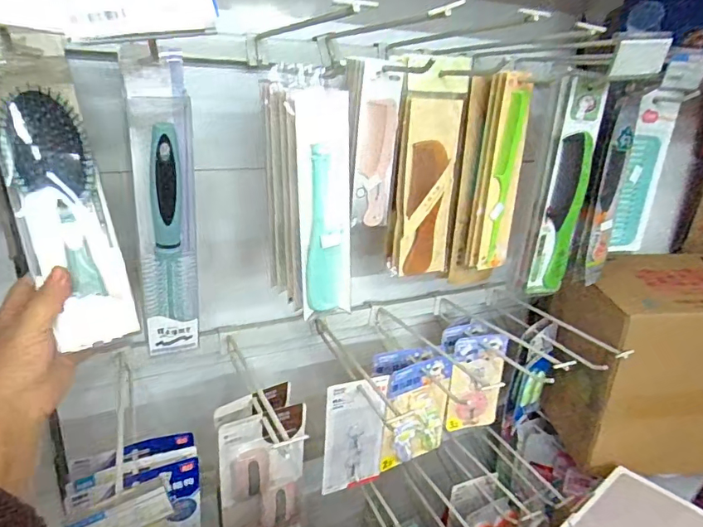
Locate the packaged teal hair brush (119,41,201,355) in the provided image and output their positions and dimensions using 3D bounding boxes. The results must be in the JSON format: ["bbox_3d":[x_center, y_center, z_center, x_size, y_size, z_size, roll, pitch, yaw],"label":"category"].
[{"bbox_3d":[-0.161,-0.046,0.422,0.049,0.259,0.032,-5,21,-21],"label":"packaged teal hair brush"}]

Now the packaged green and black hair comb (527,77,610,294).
[{"bbox_3d":[0.276,-0.091,0.613,0.069,0.259,0.024,-12,24,-37],"label":"packaged green and black hair comb"}]

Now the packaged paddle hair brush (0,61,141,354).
[{"bbox_3d":[-0.264,-0.055,0.444,0.048,0.259,0.068,-12,5,42],"label":"packaged paddle hair brush"}]

